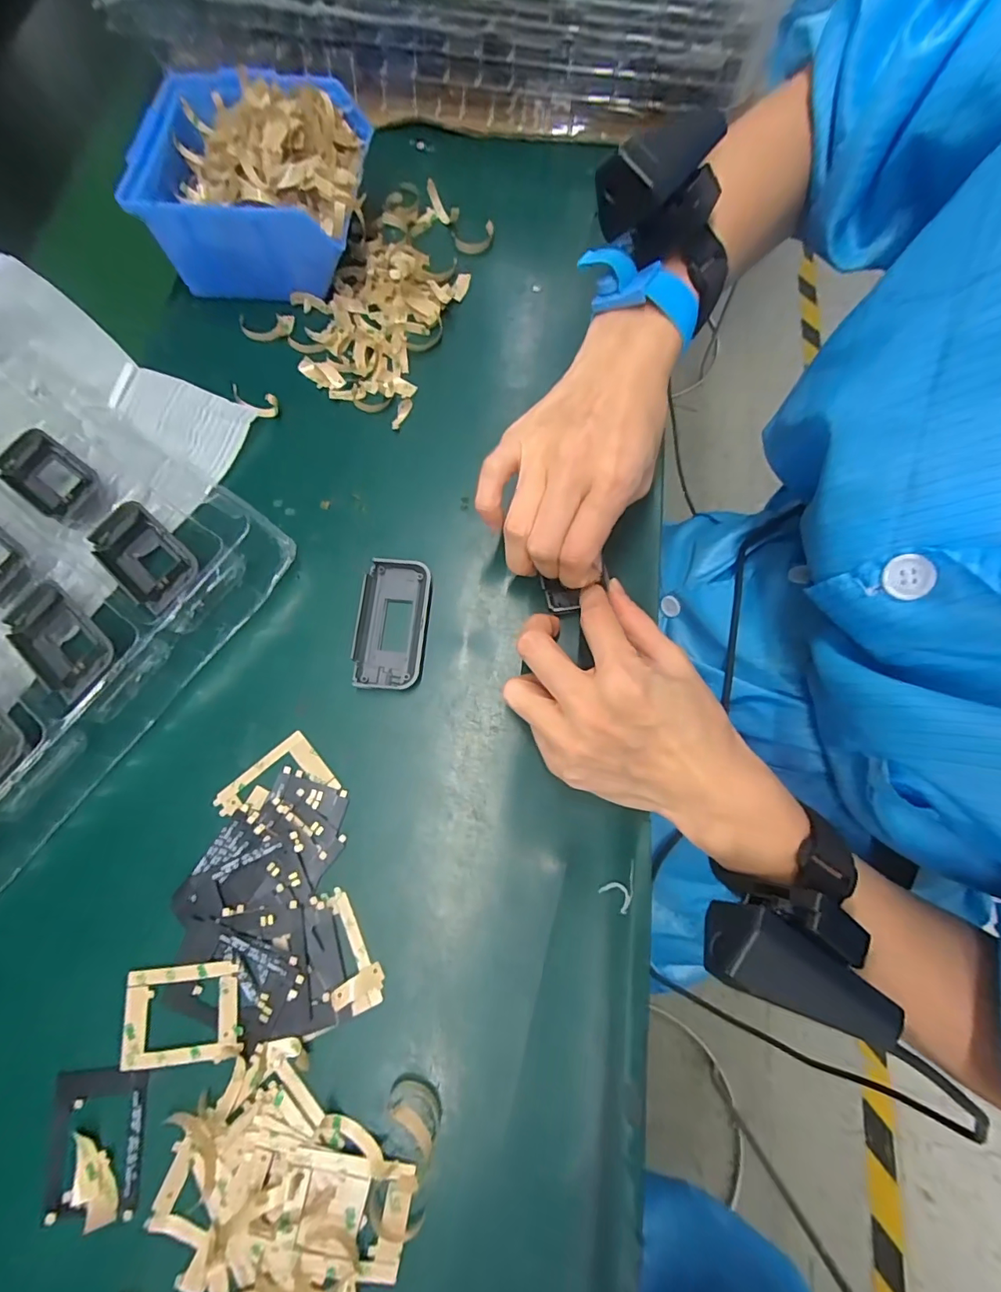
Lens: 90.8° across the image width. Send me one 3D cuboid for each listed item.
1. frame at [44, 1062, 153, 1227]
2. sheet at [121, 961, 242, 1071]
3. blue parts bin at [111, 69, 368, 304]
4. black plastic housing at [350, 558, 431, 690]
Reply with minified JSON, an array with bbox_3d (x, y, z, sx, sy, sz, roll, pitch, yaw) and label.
[{"bbox_3d":[-0.179,0.218,0.217,0.040,0.004,0.052,-3,71,-1],"label":"frame"},{"bbox_3d":[-0.148,0.171,0.228,0.053,0.005,0.040,-6,74,-2],"label":"sheet"},{"bbox_3d":[-0.162,-0.309,0.335,0.140,0.066,0.128,5,74,1],"label":"blue parts bin"},{"bbox_3d":[-0.063,-0.013,0.282,0.040,0.010,0.075,5,74,1],"label":"black plastic housing"}]

